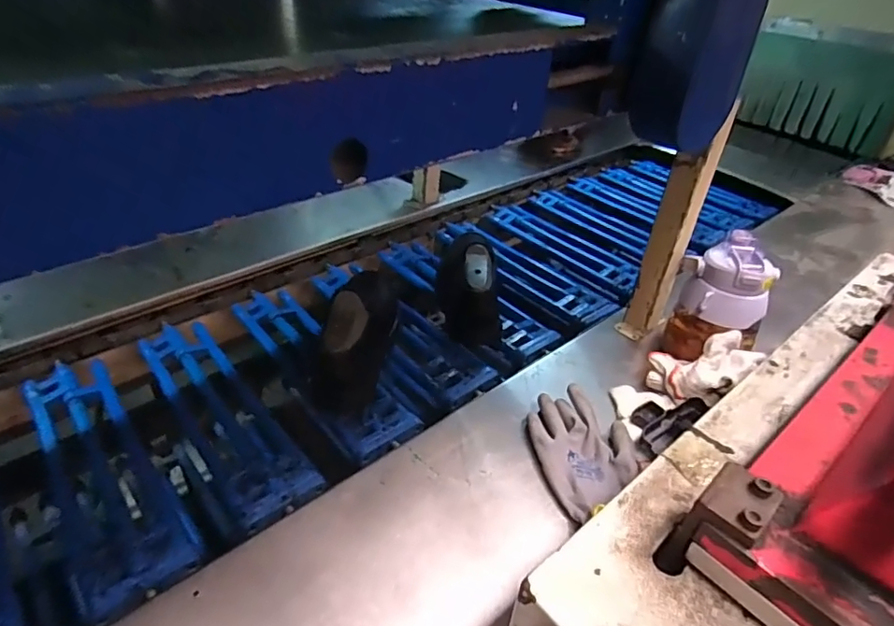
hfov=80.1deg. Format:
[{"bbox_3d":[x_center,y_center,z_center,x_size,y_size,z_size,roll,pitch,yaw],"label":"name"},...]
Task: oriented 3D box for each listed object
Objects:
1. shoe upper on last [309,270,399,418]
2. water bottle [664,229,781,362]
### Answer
[{"bbox_3d":[-0.121,-0.003,0.768,0.082,0.108,0.316,4,37,1],"label":"shoe upper on last"},{"bbox_3d":[0.358,-0.011,0.696,0.088,0.157,0.100,-20,44,-28],"label":"water bottle"}]

